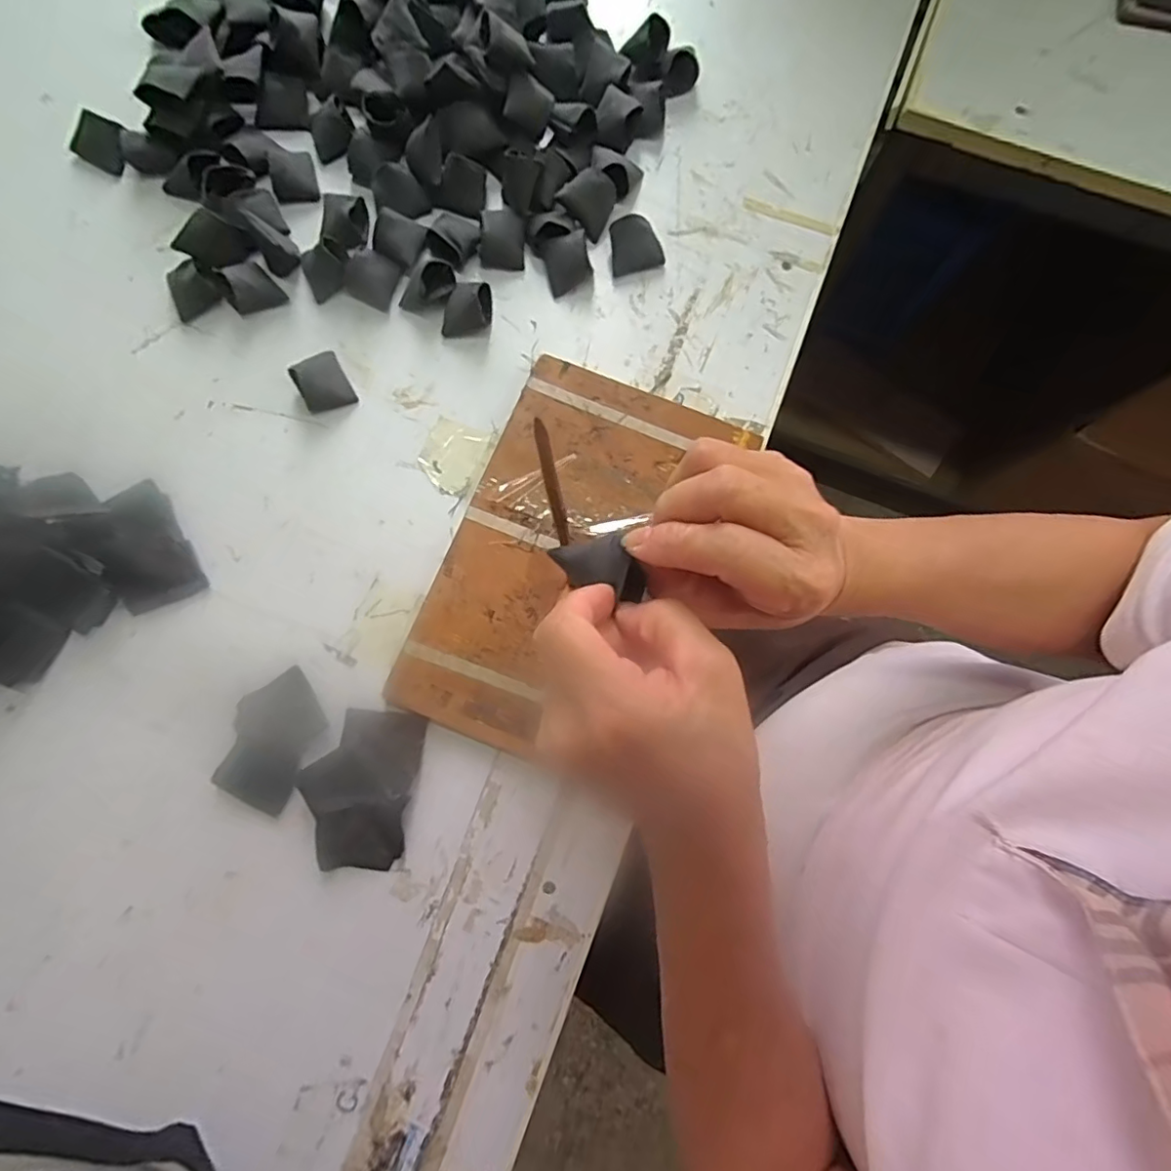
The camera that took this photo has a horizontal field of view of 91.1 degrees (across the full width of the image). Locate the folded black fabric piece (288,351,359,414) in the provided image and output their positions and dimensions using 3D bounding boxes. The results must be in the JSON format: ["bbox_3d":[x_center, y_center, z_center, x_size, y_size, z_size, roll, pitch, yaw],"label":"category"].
[{"bbox_3d":[-0.199,-0.154,0.431,0.035,0.020,0.043,-27,80,-5],"label":"folded black fabric piece"}]

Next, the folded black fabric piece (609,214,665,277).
[{"bbox_3d":[0.041,-0.267,0.451,0.040,0.023,0.035,-10,79,-2],"label":"folded black fabric piece"}]

